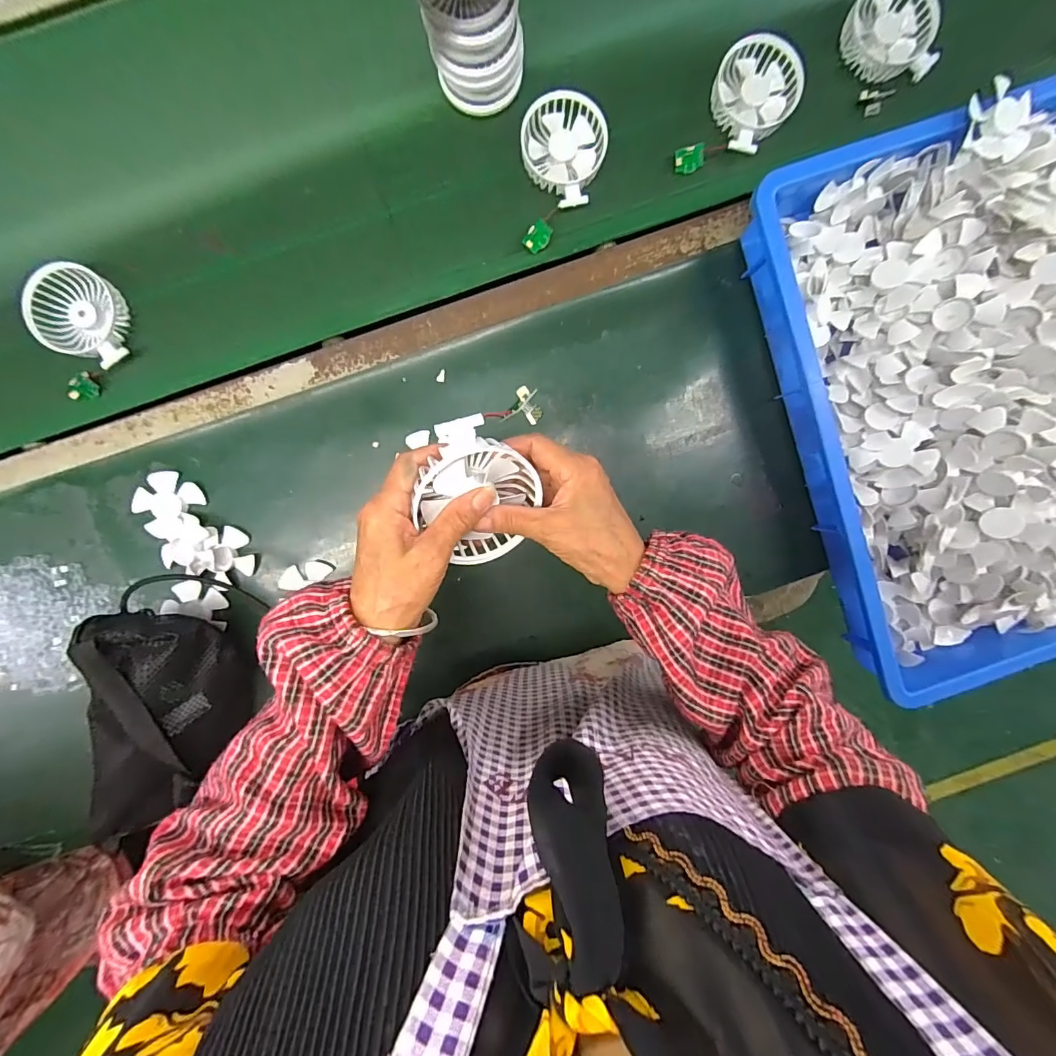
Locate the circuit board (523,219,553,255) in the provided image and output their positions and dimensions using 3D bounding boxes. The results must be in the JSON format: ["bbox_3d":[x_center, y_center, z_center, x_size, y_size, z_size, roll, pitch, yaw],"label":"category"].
[{"bbox_3d":[0.011,-0.319,0.511,0.024,0.004,0.032,29,99,-24],"label":"circuit board"}]

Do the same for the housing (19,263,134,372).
[{"bbox_3d":[-0.467,-0.222,0.488,0.084,0.031,0.095,3,92,-2],"label":"housing"}]

